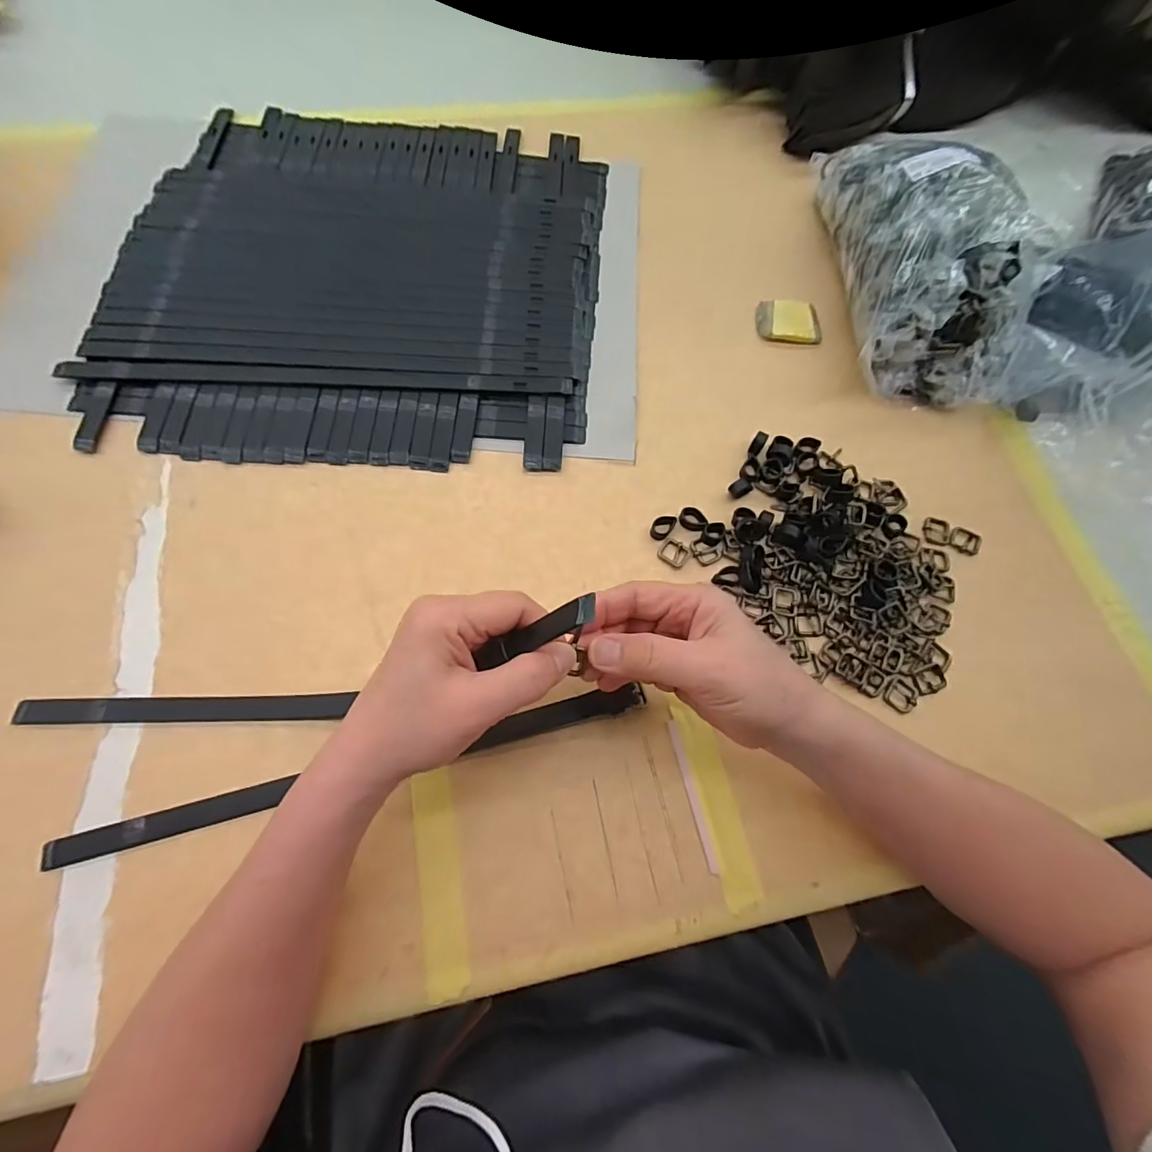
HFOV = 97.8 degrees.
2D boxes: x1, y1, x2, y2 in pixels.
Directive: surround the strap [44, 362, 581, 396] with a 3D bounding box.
[{"bbox_3d":[-0.212,-0.163,0.413,0.403,0.004,0.022,3,69,-1],"label":"strap"}]

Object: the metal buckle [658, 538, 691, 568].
[{"bbox_3d":[0.076,-0.018,0.386,0.023,0.004,0.020,30,71,9],"label":"metal buckle"}]

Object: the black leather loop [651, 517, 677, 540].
[{"bbox_3d":[0.068,-0.039,0.391,0.016,0.008,0.021,29,71,9],"label":"black leather loop"}]

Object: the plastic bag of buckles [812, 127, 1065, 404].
[{"bbox_3d":[0.311,-0.300,0.441,0.126,0.099,0.283,4,69,0],"label":"plastic bag of buckles"}]

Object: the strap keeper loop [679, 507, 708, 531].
[{"bbox_3d":[0.091,-0.044,0.391,0.022,0.007,0.015,34,72,10],"label":"strap keeper loop"}]

